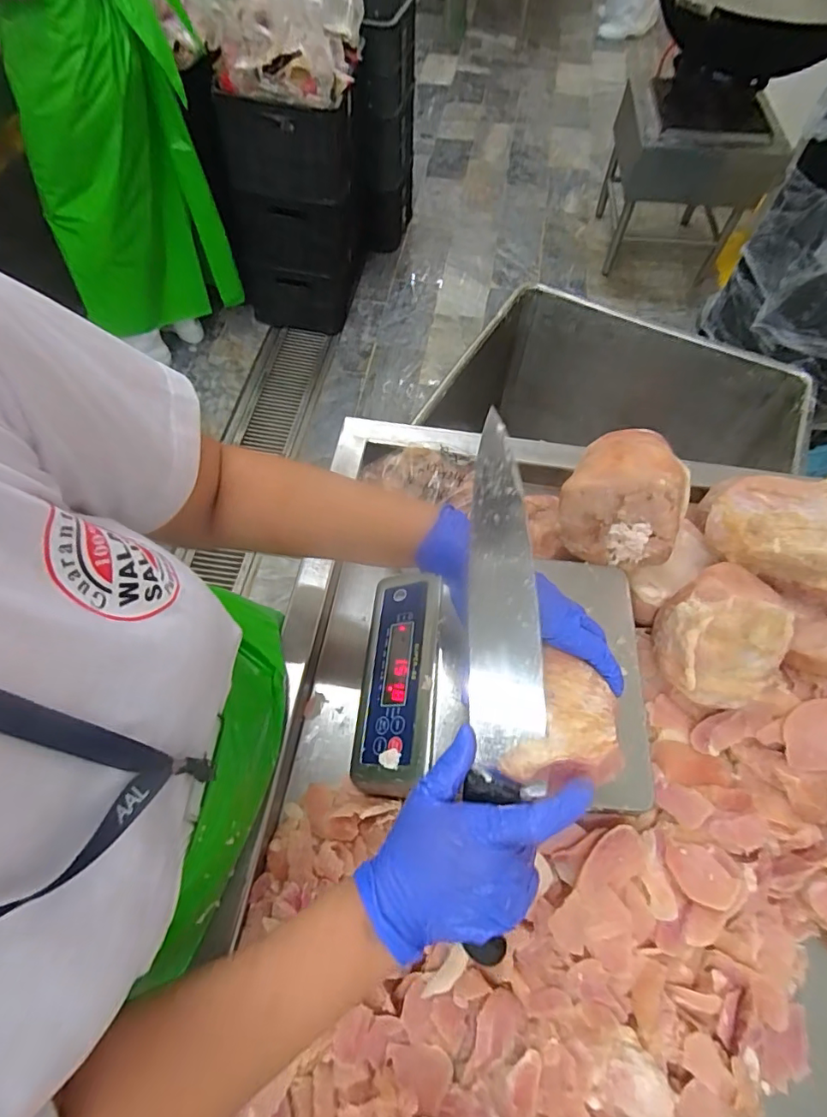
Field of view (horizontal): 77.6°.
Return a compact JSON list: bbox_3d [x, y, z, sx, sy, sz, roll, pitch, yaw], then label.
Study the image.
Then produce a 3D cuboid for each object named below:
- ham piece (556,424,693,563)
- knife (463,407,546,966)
[{"bbox_3d":[0.208,-0.059,0.515,0.118,0.089,0.103,9,63,4],"label":"ham piece"},{"bbox_3d":[0.060,0.097,0.345,0.047,0.020,0.361,-1,96,-2],"label":"knife"}]

